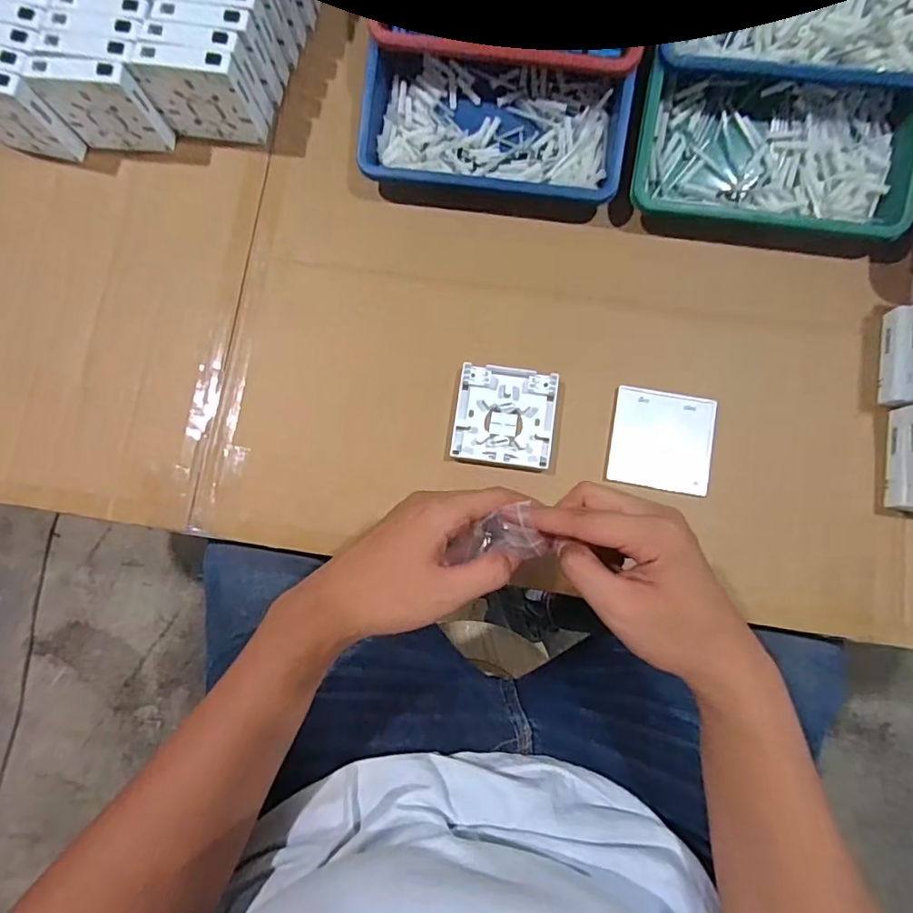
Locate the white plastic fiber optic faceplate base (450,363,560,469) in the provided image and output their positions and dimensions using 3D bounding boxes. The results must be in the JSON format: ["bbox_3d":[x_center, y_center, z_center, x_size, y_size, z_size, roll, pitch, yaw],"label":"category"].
[{"bbox_3d":[0.043,-0.036,0.485,0.086,0.014,0.086,8,82,4],"label":"white plastic fiber optic faceplate base"}]

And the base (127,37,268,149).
[{"bbox_3d":[-0.234,-0.333,0.499,0.091,0.087,0.022,7,82,4],"label":"base"}]

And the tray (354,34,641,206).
[{"bbox_3d":[0.034,-0.303,0.504,0.238,0.047,0.123,8,82,4],"label":"tray"}]

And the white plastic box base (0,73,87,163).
[{"bbox_3d":[-0.416,-0.319,0.501,0.088,0.094,0.028,21,83,5],"label":"white plastic box base"}]

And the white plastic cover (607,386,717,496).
[{"bbox_3d":[0.181,-0.015,0.475,0.085,0.007,0.087,9,82,4],"label":"white plastic cover"}]

